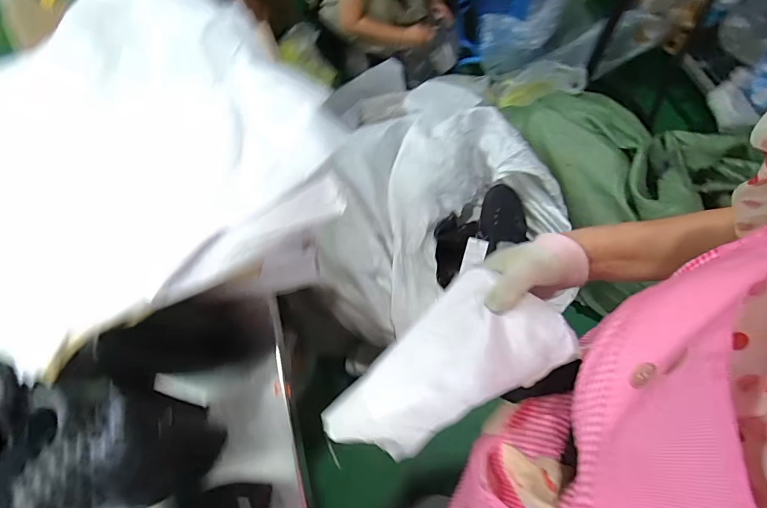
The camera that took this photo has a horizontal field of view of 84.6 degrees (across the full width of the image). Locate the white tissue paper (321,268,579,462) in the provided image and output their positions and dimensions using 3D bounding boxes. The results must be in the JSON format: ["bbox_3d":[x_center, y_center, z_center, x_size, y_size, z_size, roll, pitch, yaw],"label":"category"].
[{"bbox_3d":[0.059,0.093,0.352,0.205,0.030,0.113,-34,46,-26],"label":"white tissue paper"}]

